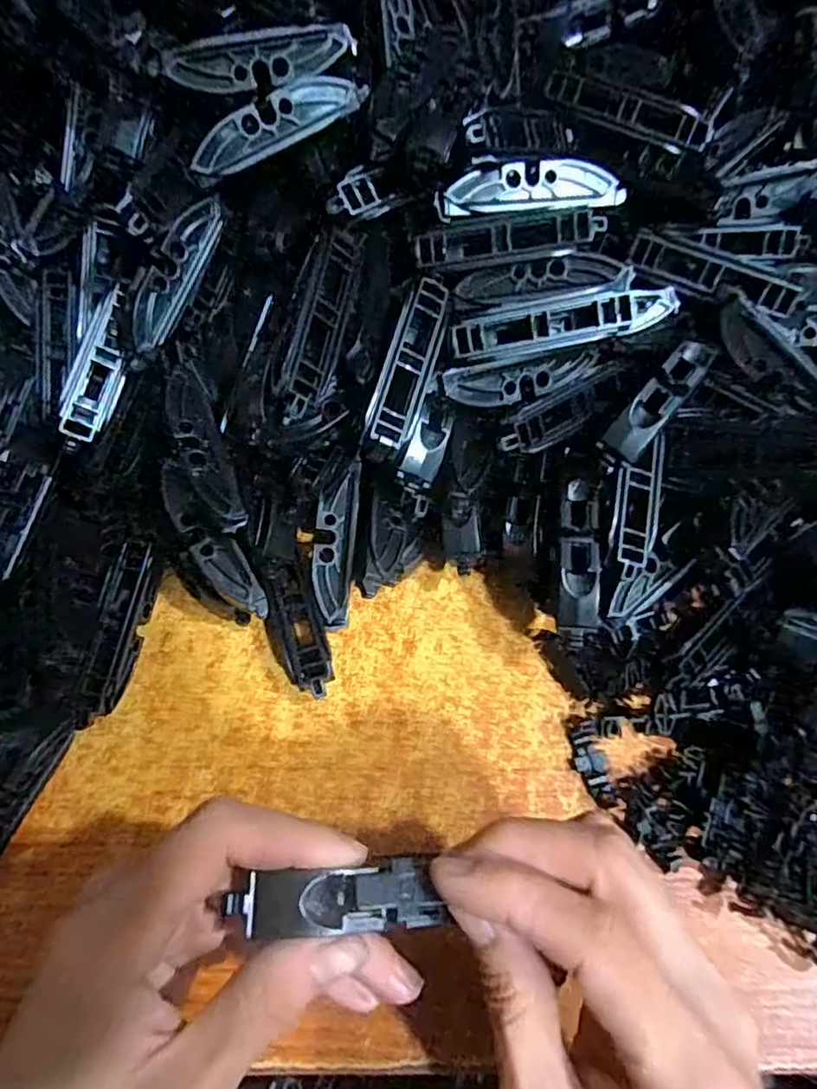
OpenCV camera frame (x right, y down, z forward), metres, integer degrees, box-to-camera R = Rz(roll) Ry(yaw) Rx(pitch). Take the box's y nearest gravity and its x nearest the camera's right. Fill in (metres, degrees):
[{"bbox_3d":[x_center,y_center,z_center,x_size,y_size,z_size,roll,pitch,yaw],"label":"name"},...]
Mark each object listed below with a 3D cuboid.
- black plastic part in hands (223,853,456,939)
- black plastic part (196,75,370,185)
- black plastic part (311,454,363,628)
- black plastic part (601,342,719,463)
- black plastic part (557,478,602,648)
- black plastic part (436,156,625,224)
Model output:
[{"bbox_3d":[-0.018,0.095,0.162,0.056,0.007,0.017,4,65,-14],"label":"black plastic part in hands"},{"bbox_3d":[-0.054,-0.172,0.247,0.076,0.004,0.020,-32,109,-3],"label":"black plastic part"},{"bbox_3d":[-0.033,0.000,0.275,0.017,0.014,0.075,4,82,4],"label":"black plastic part"},{"bbox_3d":[0.103,-0.058,0.248,0.016,0.018,0.060,38,70,18],"label":"black plastic part"},{"bbox_3d":[0.069,0.006,0.243,0.016,0.012,0.066,4,66,4],"label":"black plastic part"},{"bbox_3d":[0.053,-0.151,0.255,0.080,0.008,0.019,-7,108,-5],"label":"black plastic part"}]

